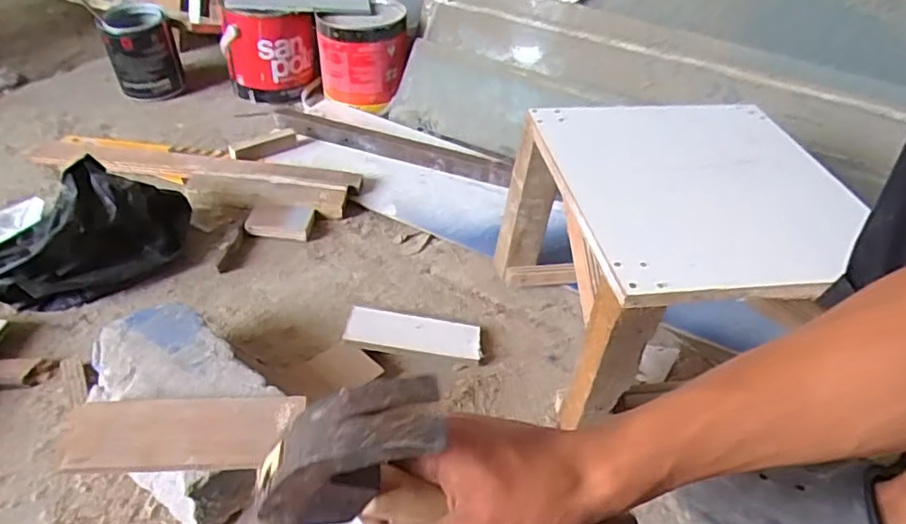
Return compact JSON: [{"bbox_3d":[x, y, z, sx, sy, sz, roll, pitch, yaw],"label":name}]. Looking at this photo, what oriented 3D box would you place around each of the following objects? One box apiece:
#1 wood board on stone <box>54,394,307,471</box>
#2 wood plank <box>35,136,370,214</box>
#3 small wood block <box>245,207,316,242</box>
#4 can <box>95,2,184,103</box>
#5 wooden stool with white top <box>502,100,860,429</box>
[{"bbox_3d":[-0.213,0.131,0.480,0.175,0.015,0.063,1,40,-7],"label":"wood board on stone"},{"bbox_3d":[-0.369,-0.133,0.876,0.462,0.032,0.081,11,40,5],"label":"wood plank"},{"bbox_3d":[-0.228,-0.052,0.812,0.082,0.019,0.058,4,40,-3],"label":"small wood block"},{"bbox_3d":[-0.530,-0.354,1.053,0.109,0.130,0.106,-11,43,-21],"label":"can"},{"bbox_3d":[0.221,0.002,0.650,0.271,0.230,0.295,-3,41,-11],"label":"wooden stool with white top"}]

